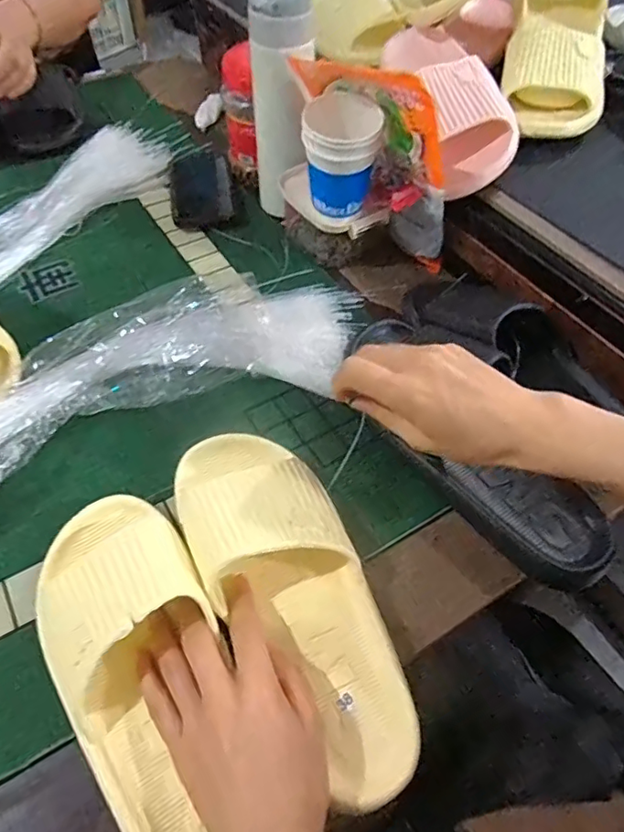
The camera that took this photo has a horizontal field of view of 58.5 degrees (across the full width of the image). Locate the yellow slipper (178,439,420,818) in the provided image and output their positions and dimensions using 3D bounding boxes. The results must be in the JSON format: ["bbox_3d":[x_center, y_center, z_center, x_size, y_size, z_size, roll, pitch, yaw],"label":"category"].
[{"bbox_3d":[-0.011,0.109,0.370,0.100,0.061,0.253,-27,67,-19],"label":"yellow slipper"}]

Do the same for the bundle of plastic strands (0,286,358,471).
[{"bbox_3d":[-0.137,-0.028,0.473,0.413,0.046,0.117,-23,57,-22],"label":"bundle of plastic strands"}]

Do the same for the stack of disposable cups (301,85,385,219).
[{"bbox_3d":[0.029,-0.246,0.529,0.069,0.101,0.061,9,54,6],"label":"stack of disposable cups"}]

